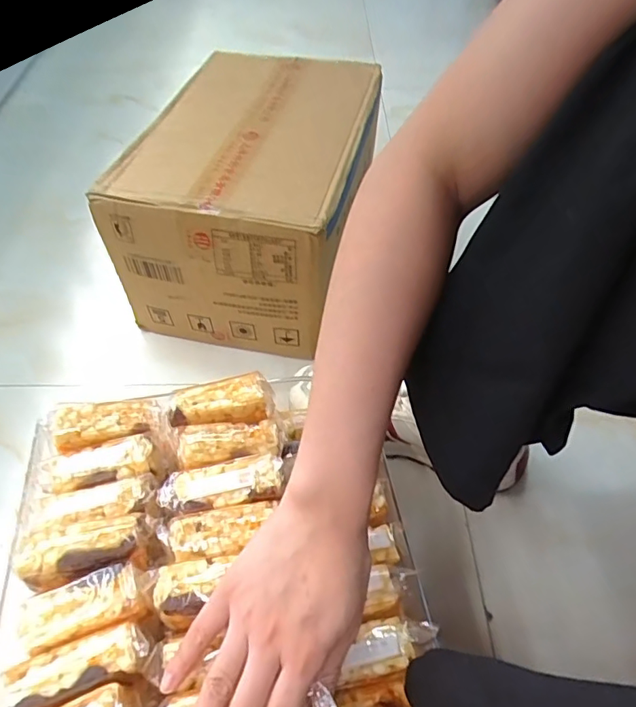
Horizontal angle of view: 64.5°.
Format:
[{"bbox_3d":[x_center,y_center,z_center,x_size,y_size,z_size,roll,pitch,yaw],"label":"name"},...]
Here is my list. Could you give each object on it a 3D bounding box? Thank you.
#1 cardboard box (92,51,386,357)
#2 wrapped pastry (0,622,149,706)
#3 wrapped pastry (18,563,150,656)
[{"bbox_3d":[-0.076,-0.226,0.690,0.264,0.195,0.399,11,52,8],"label":"cardboard box"},{"bbox_3d":[-0.143,0.187,0.302,0.081,0.019,0.031,-17,54,-14],"label":"wrapped pastry"},{"bbox_3d":[-0.148,0.156,0.316,0.081,0.023,0.036,-14,53,-12],"label":"wrapped pastry"}]

